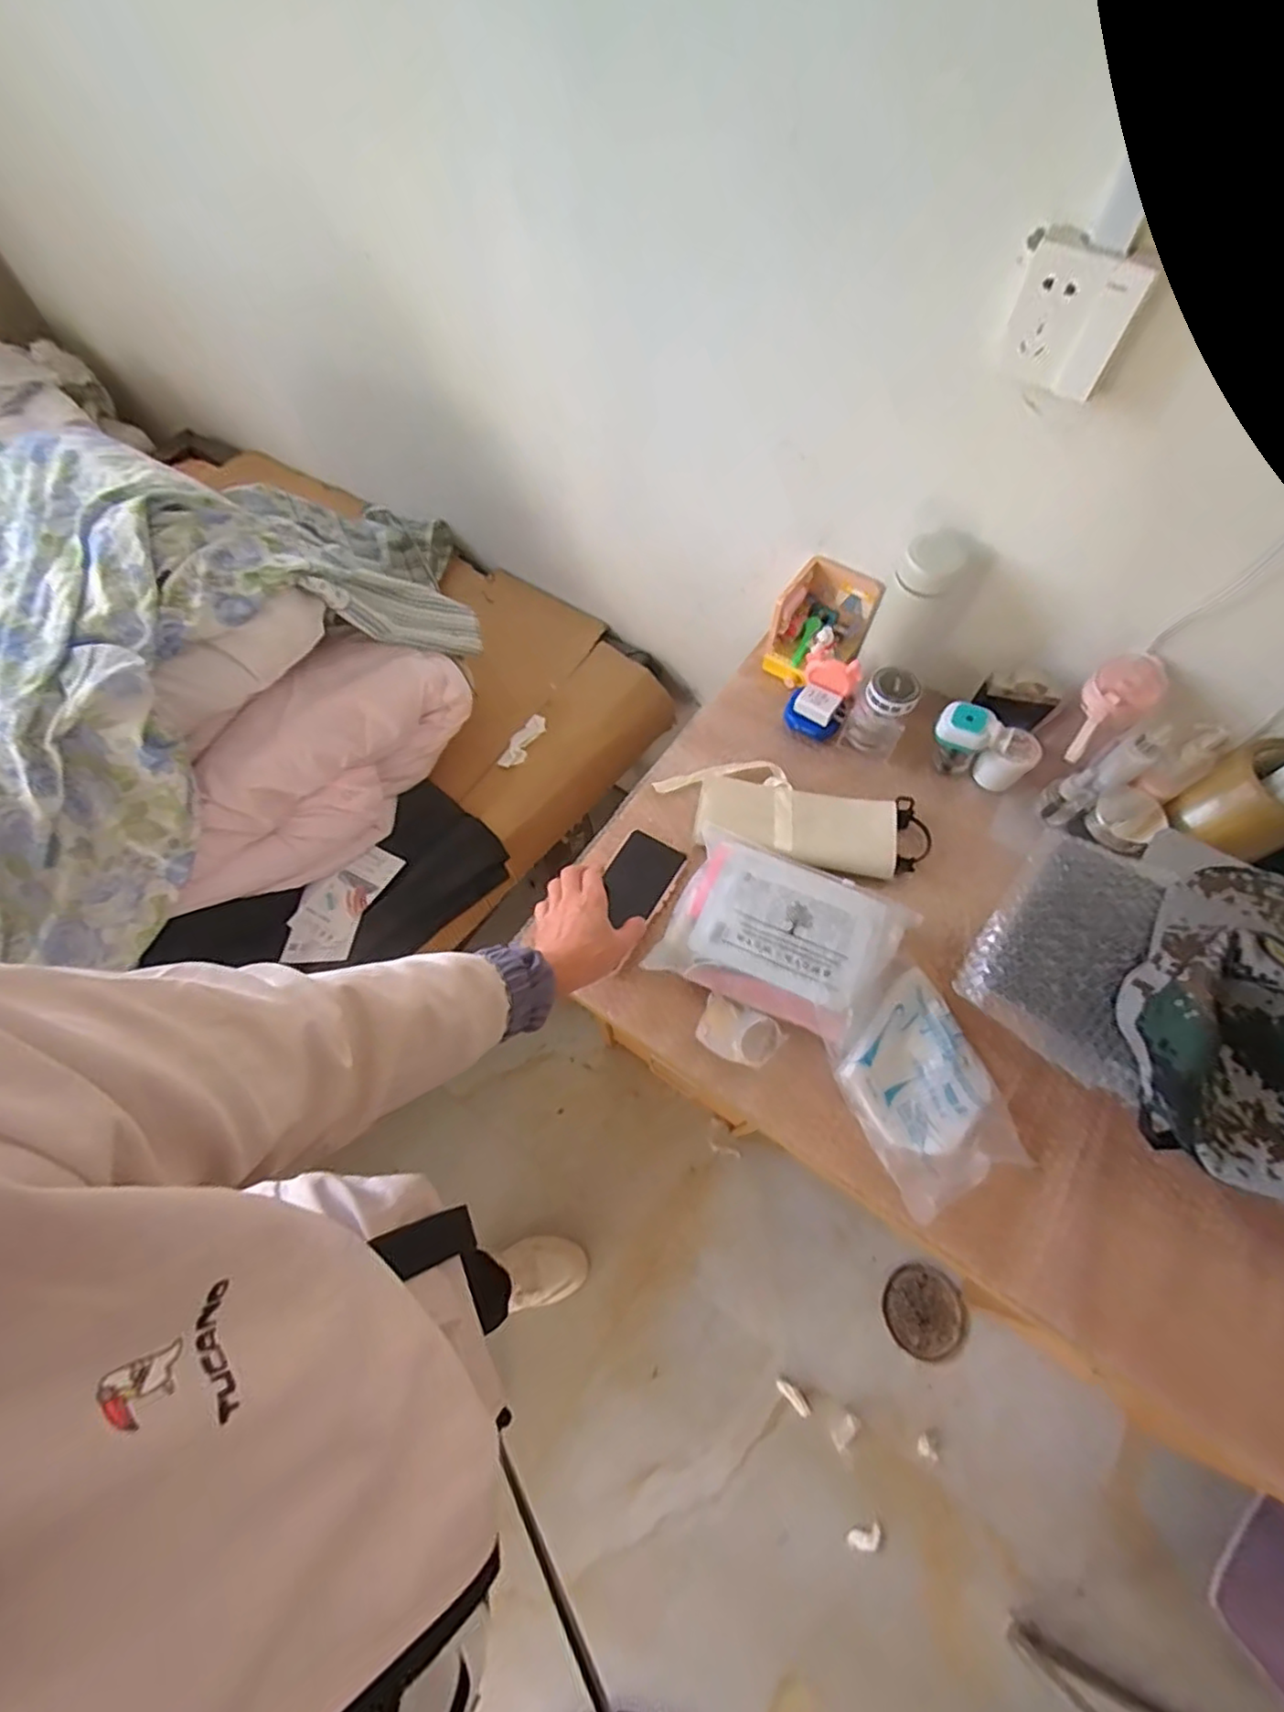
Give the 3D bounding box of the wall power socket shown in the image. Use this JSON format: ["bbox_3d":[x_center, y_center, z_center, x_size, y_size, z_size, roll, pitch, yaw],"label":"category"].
[{"bbox_3d":[0.341,-0.427,0.521,0.086,0.080,0.022,37,70,17],"label":"wall power socket"}]

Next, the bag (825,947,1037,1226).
[{"bbox_3d":[0.272,0.221,0.651,0.146,0.056,0.210,-20,65,-9],"label":"bag"}]

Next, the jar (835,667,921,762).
[{"bbox_3d":[0.300,-0.180,0.814,0.068,0.089,0.066,26,67,13],"label":"jar"}]

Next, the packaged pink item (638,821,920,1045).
[{"bbox_3d":[0.150,0.083,0.700,0.239,0.046,0.176,22,66,11],"label":"packaged pink item"}]

